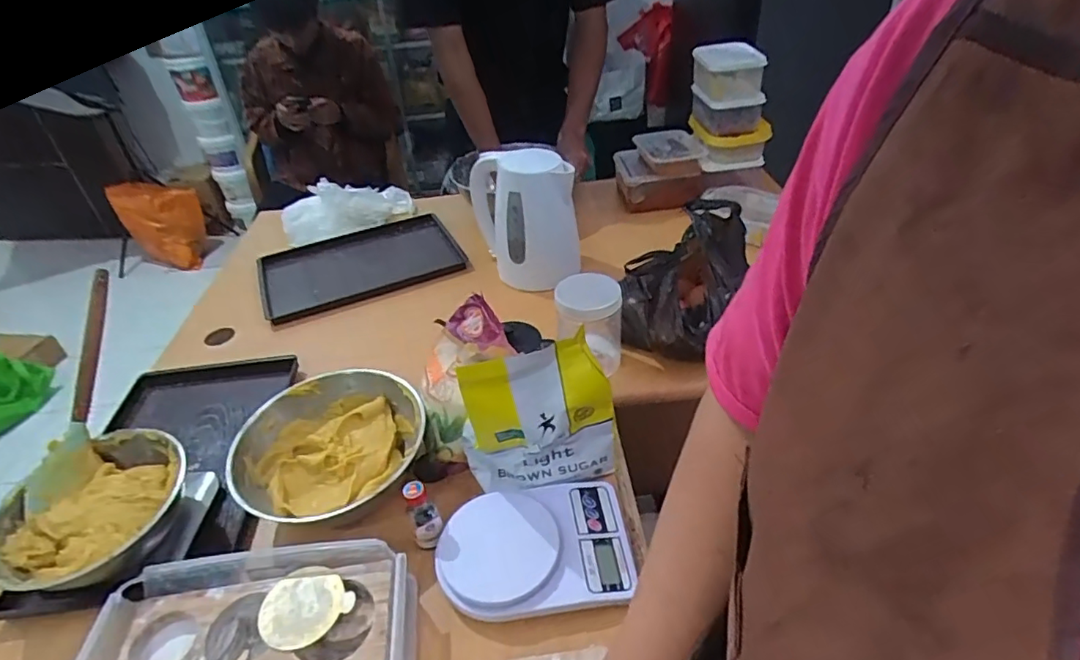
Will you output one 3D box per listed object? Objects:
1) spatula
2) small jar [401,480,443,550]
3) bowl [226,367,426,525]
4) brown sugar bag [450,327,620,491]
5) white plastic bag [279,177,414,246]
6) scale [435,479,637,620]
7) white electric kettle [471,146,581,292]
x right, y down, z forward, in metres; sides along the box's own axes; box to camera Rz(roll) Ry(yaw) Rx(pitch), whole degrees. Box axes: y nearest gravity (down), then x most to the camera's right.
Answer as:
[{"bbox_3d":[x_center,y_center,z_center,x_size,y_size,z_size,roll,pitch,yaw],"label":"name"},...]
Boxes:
[{"bbox_3d":[-0.541,0.064,0.667,0.046,0.035,0.276,-2,75,4],"label":"spatula"},{"bbox_3d":[-0.123,0.201,0.605,0.030,0.100,0.023,-19,40,-17],"label":"small jar"},{"bbox_3d":[-0.254,0.148,0.684,0.193,0.077,0.216,13,42,22],"label":"bowl"},{"bbox_3d":[-0.003,0.094,0.614,0.160,0.175,0.043,-11,39,-7],"label":"brown sugar bag"},{"bbox_3d":[-0.429,-0.272,1.241,0.277,0.095,0.093,-9,38,-5],"label":"white plastic bag"},{"bbox_3d":[-0.006,0.229,0.599,0.195,0.040,0.136,-8,38,-3],"label":"scale"},{"bbox_3d":[-0.024,-0.215,1.042,0.165,0.243,0.185,-16,39,-13],"label":"white electric kettle"}]

